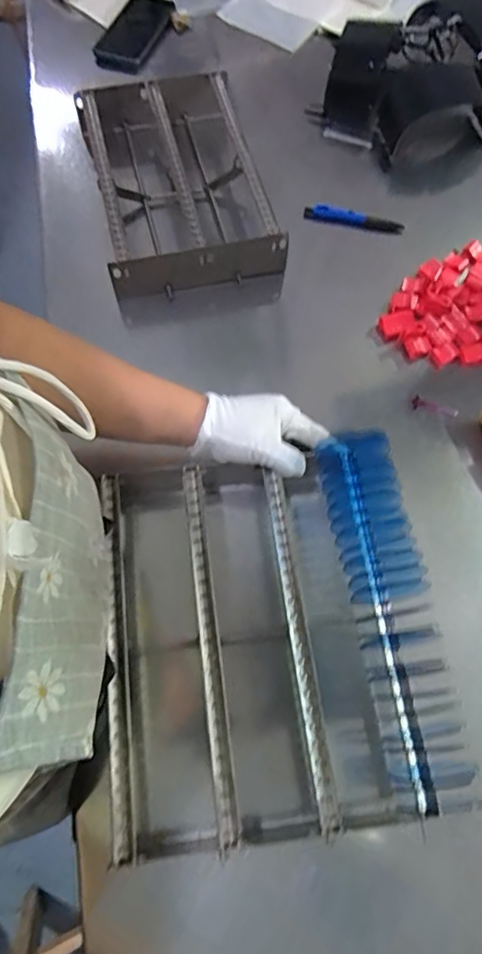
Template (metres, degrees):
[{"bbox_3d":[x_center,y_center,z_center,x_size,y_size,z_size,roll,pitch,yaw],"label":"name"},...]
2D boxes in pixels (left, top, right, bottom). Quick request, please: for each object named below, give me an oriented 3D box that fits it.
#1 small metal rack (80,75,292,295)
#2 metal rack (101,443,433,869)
[{"bbox_3d":[-0.082,-0.374,0.699,0.202,0.084,0.311,-13,68,-6],"label":"small metal rack"},{"bbox_3d":[0.003,0.131,0.474,0.232,0.096,0.313,-9,66,-1],"label":"metal rack"}]

